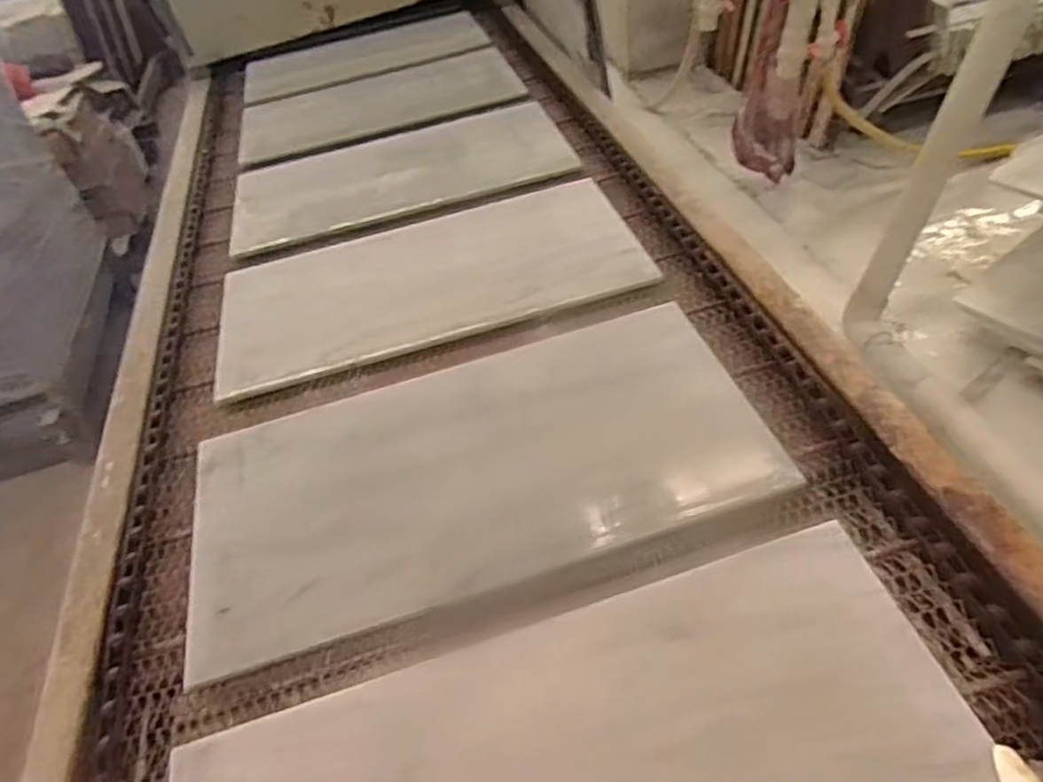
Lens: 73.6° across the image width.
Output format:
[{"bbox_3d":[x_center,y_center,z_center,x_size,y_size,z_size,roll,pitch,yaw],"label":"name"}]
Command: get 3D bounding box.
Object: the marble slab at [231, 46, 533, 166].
[{"bbox_3d":[-0.303,-0.611,1.479,0.572,0.018,0.314,-17,47,-5],"label":"marble slab"}]

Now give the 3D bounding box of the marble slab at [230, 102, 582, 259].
[{"bbox_3d":[-0.219,-0.391,1.238,0.578,0.024,0.320,-18,45,-6],"label":"marble slab"}]

